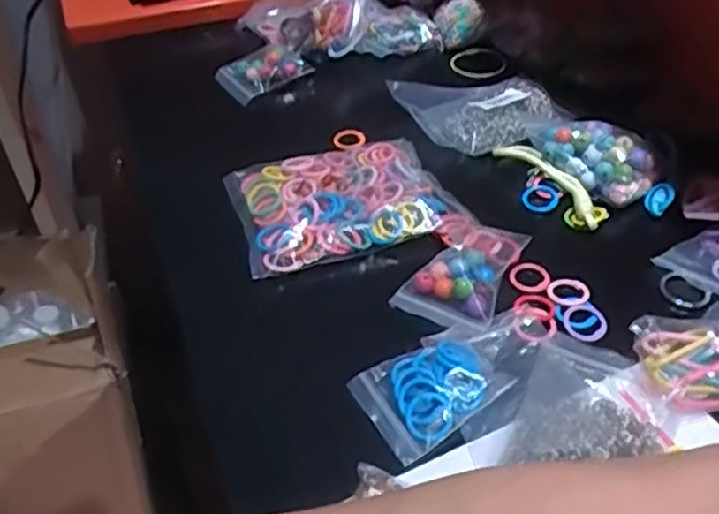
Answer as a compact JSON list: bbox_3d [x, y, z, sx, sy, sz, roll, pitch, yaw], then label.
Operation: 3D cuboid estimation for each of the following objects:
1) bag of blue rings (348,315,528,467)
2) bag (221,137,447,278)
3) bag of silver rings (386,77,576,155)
[{"bbox_3d":[0.051,0.064,0.391,0.100,0.012,0.055,-23,47,-20],"label":"bag of blue rings"},{"bbox_3d":[-0.016,-0.043,0.500,0.140,0.018,0.109,-14,45,-12],"label":"bag"},{"bbox_3d":[0.094,-0.121,0.569,0.137,0.025,0.097,4,44,6],"label":"bag of silver rings"}]

